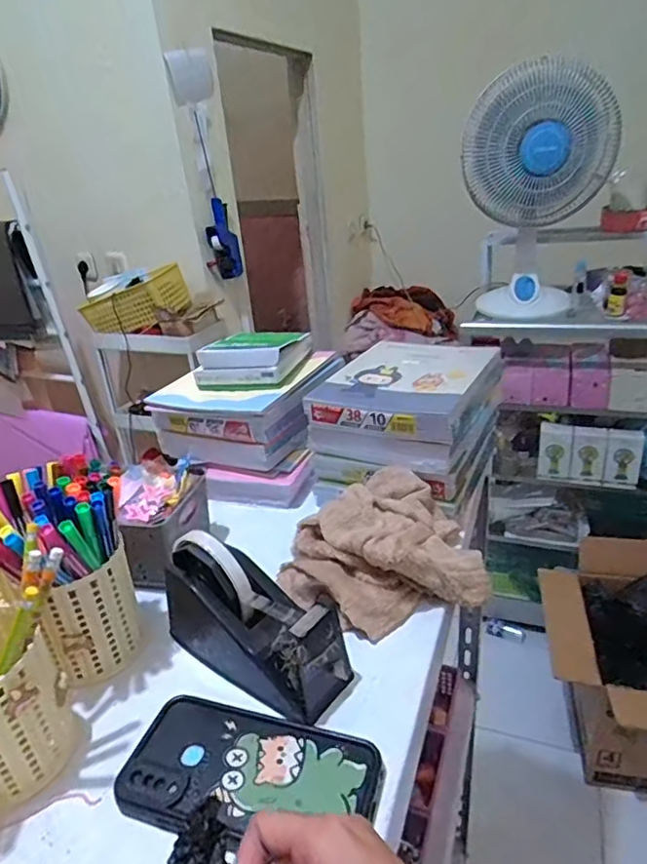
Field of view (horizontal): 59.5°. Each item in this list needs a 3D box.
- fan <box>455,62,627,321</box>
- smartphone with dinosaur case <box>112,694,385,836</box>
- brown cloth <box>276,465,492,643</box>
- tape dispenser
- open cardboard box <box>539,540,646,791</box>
[{"bbox_3d":[0.496,-0.537,1.334,0.308,0.535,0.219,11,30,30],"label":"fan"},{"bbox_3d":[-0.048,0.219,0.364,0.162,0.007,0.080,3,27,18],"label":"smartphone with dinosaur case"},{"bbox_3d":[0.050,0.103,0.523,0.176,0.069,0.139,-14,27,-17],"label":"brown cloth"},{"bbox_3d":[-0.056,0.137,0.434,0.153,0.101,0.059,15,33,37],"label":"tape dispenser"},{"bbox_3d":[0.760,0.586,1.408,0.388,0.405,0.483,2,27,15],"label":"open cardboard box"}]

